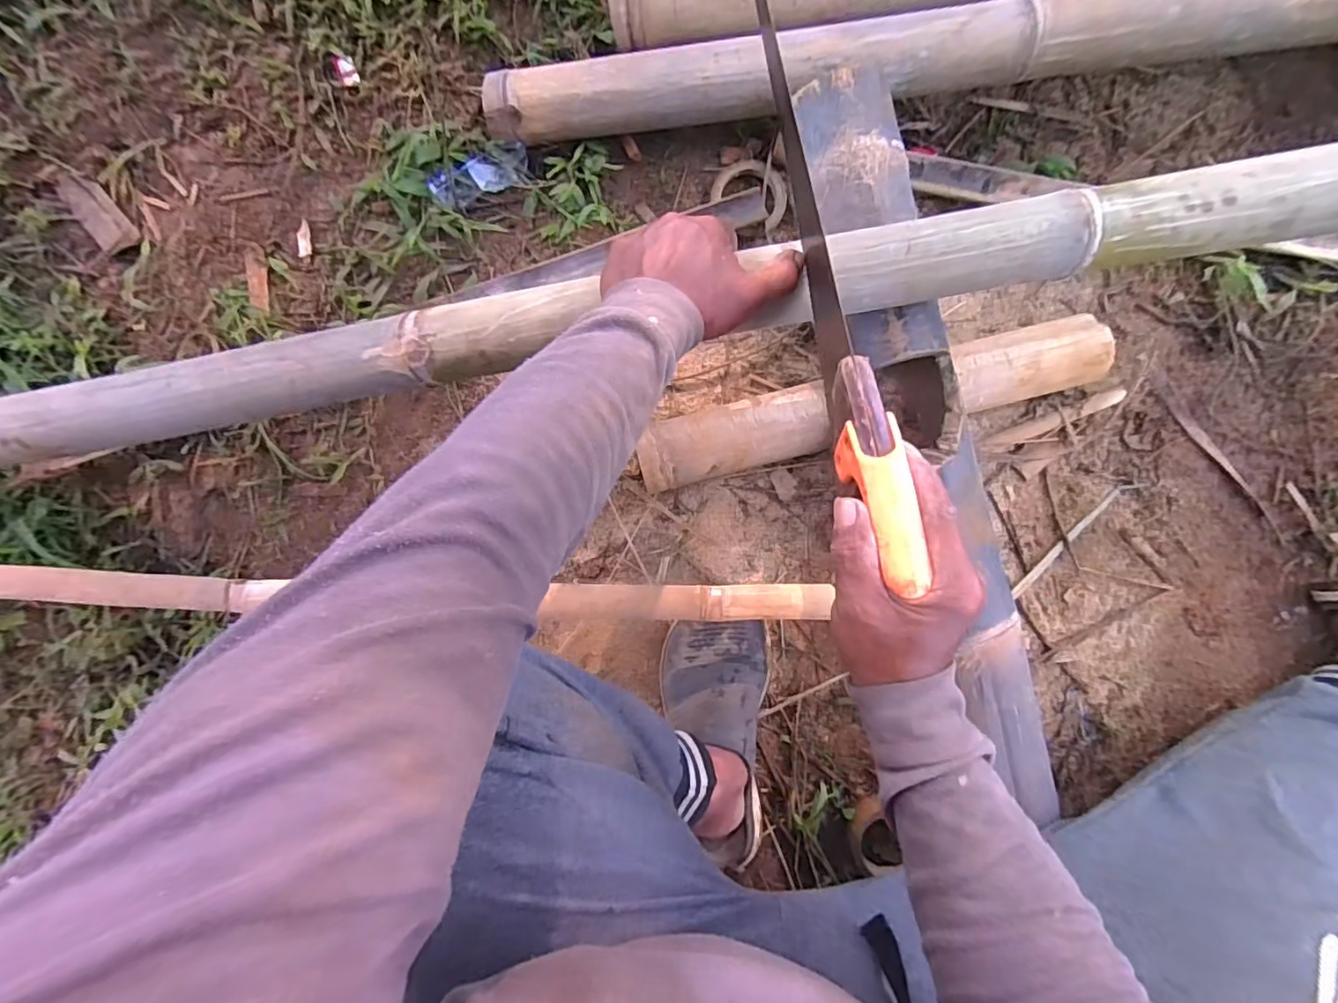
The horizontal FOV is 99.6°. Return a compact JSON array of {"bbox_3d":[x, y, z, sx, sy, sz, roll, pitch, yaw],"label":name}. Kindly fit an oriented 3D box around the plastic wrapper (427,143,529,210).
[{"bbox_3d":[-0.208,-0.360,0.621,0.108,0.023,0.041,-26,86,-1],"label":"plastic wrapper"}]

